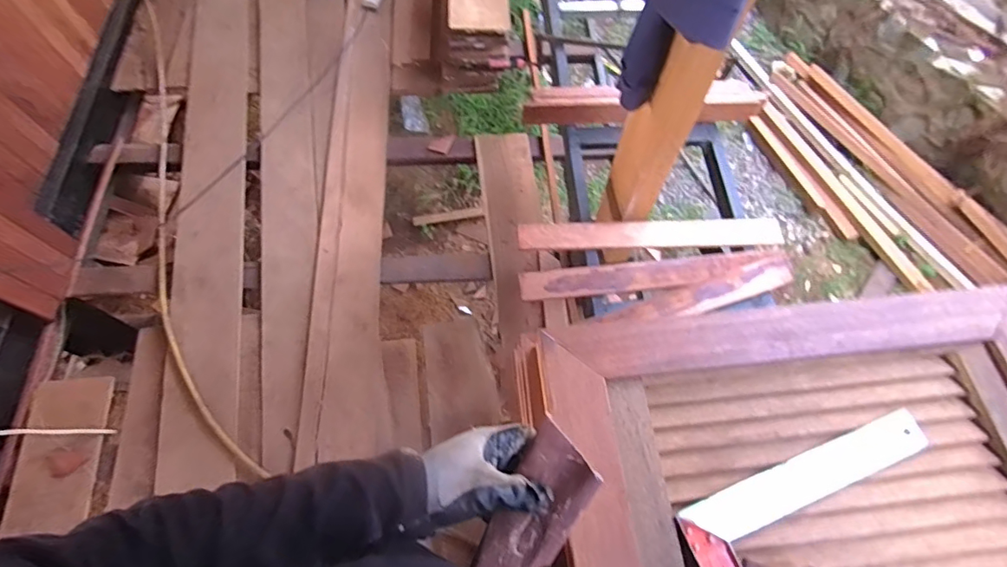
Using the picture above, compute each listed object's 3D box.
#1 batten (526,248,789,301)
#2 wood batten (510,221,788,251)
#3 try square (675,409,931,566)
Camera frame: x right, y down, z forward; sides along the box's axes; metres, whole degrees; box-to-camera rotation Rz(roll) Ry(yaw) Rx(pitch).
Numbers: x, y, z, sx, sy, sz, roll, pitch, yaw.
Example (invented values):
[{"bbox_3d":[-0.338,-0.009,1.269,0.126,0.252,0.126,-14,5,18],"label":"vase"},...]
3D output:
[{"bbox_3d":[0.332,-0.017,1.100,0.593,0.035,0.082,-5,65,-4],"label":"batten"},{"bbox_3d":[0.332,-0.113,1.140,0.583,0.031,0.078,-2,65,-3],"label":"wood batten"},{"bbox_3d":[0.323,0.228,0.521,0.304,0.031,0.108,-24,71,-16],"label":"try square"}]

